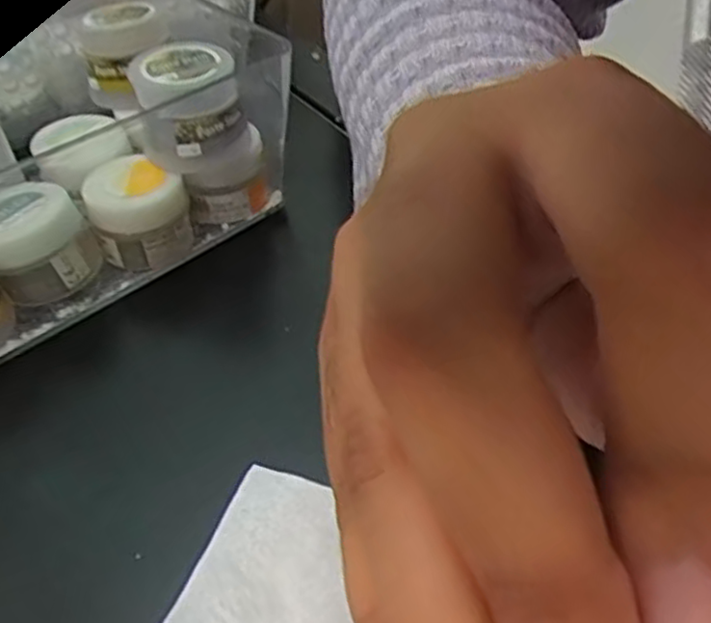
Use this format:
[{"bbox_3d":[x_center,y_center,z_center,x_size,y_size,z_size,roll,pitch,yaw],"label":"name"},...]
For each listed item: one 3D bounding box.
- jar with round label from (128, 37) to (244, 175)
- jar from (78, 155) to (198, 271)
[{"bbox_3d":[-0.054,-0.067,0.232,0.032,0.030,0.031,-11,45,-10],"label":"jar with round label"},{"bbox_3d":[-0.072,-0.033,0.240,0.031,0.031,0.030,0,44,0],"label":"jar"}]

